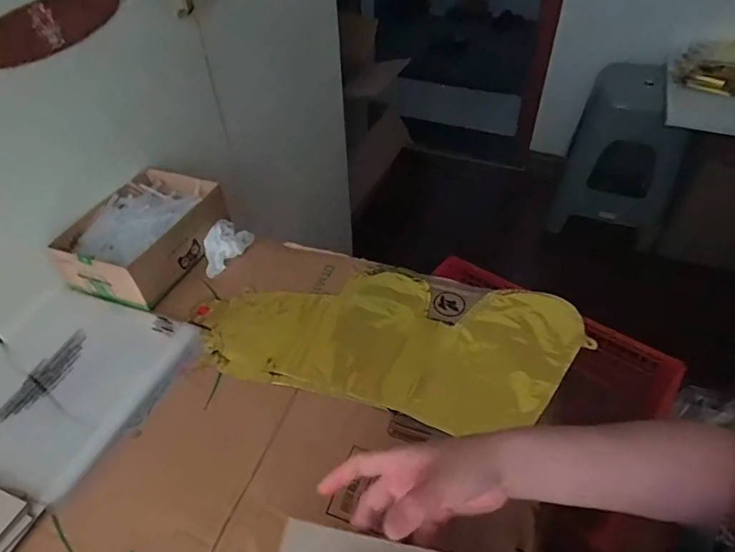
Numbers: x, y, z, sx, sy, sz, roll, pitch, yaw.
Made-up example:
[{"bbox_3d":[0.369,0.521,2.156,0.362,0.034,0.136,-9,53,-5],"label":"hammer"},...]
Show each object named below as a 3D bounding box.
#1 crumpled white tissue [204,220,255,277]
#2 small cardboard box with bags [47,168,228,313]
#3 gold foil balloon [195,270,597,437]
[{"bbox_3d":[-0.189,-0.042,0.653,0.047,0.031,0.083,18,48,15],"label":"crumpled white tissue"},{"bbox_3d":[-0.285,-0.059,0.646,0.139,0.058,0.194,17,48,14],"label":"small cardboard box with bags"},{"bbox_3d":[0.023,0.064,0.562,0.413,0.010,0.190,11,46,9],"label":"gold foil balloon"}]

